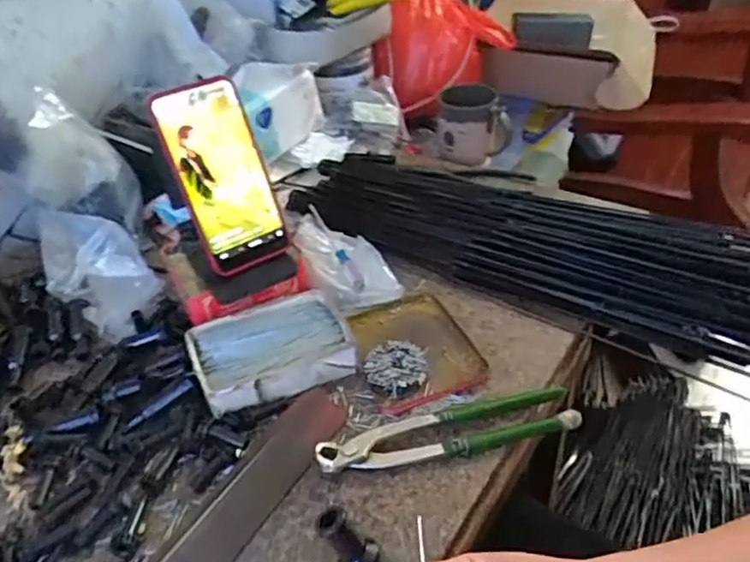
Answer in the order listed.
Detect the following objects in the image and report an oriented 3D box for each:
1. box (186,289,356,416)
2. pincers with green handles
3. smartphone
[{"bbox_3d":[-0.089,0.057,0.532,0.124,0.030,0.091,-21,42,-15],"label":"box"},{"bbox_3d":[0.056,0.111,0.470,0.197,0.021,0.043,-12,40,-5],"label":"pincers with green handles"},{"bbox_3d":[-0.135,-0.093,0.548,0.076,0.162,0.015,-24,17,-18],"label":"smartphone"}]

